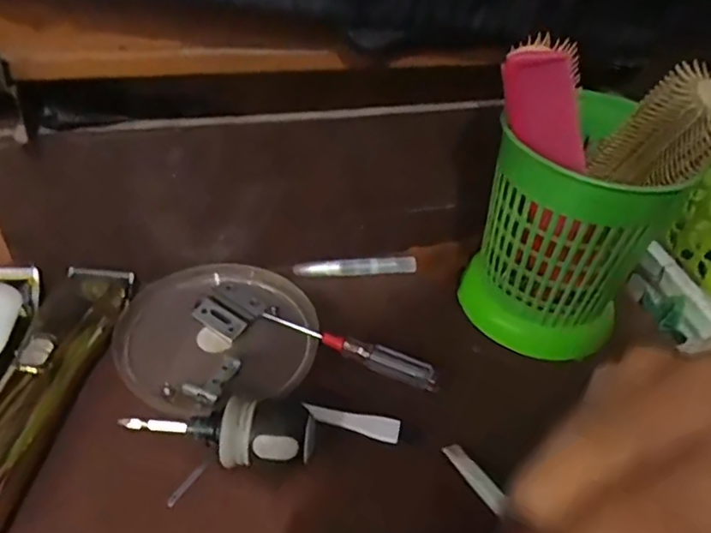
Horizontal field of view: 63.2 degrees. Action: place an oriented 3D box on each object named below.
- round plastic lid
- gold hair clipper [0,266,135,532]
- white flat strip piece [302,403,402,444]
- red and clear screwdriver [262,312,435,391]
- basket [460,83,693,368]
[{"bbox_3d":[-0.093,0.045,0.399,0.129,0.019,0.121,0,43,0],"label":"round plastic lid"},{"bbox_3d":[-0.182,0.064,0.343,0.045,0.034,0.182,4,41,-2],"label":"gold hair clipper"},{"bbox_3d":[-0.002,0.095,0.360,0.060,0.004,0.015,13,42,8],"label":"white flat strip piece"},{"bbox_3d":[-0.006,0.055,0.393,0.122,0.011,0.015,17,43,13],"label":"red and clear screwdriver"},{"bbox_3d":[0.137,-0.020,0.395,0.101,0.151,0.106,3,41,-3],"label":"basket"}]

